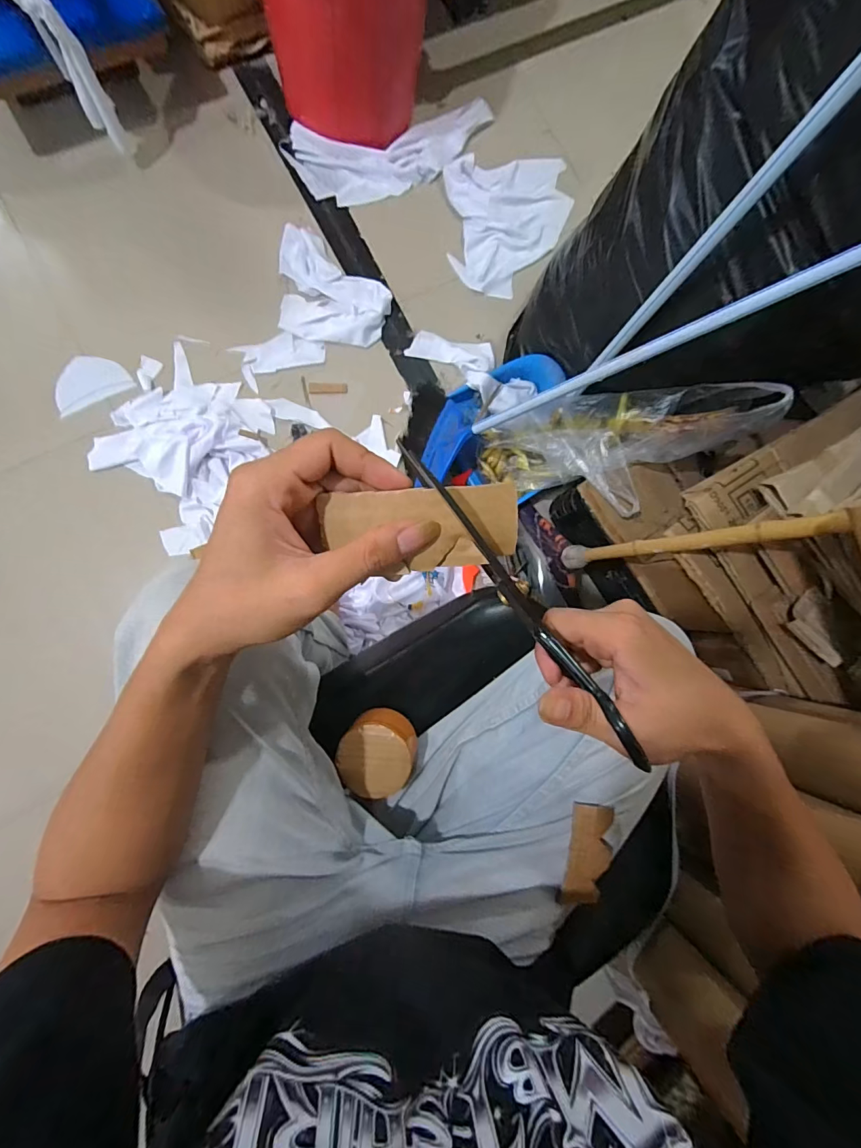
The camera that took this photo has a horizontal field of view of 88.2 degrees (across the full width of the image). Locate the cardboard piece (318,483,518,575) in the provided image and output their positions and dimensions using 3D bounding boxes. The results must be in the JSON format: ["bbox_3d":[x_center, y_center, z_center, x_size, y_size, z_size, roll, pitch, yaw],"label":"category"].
[{"bbox_3d":[-0.004,-0.024,0.233,0.100,0.007,0.041,-4,106,-1],"label":"cardboard piece"}]

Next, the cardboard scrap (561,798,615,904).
[{"bbox_3d":[0.147,0.262,0.413,0.045,0.008,0.097,6,94,-13],"label":"cardboard scrap"}]

